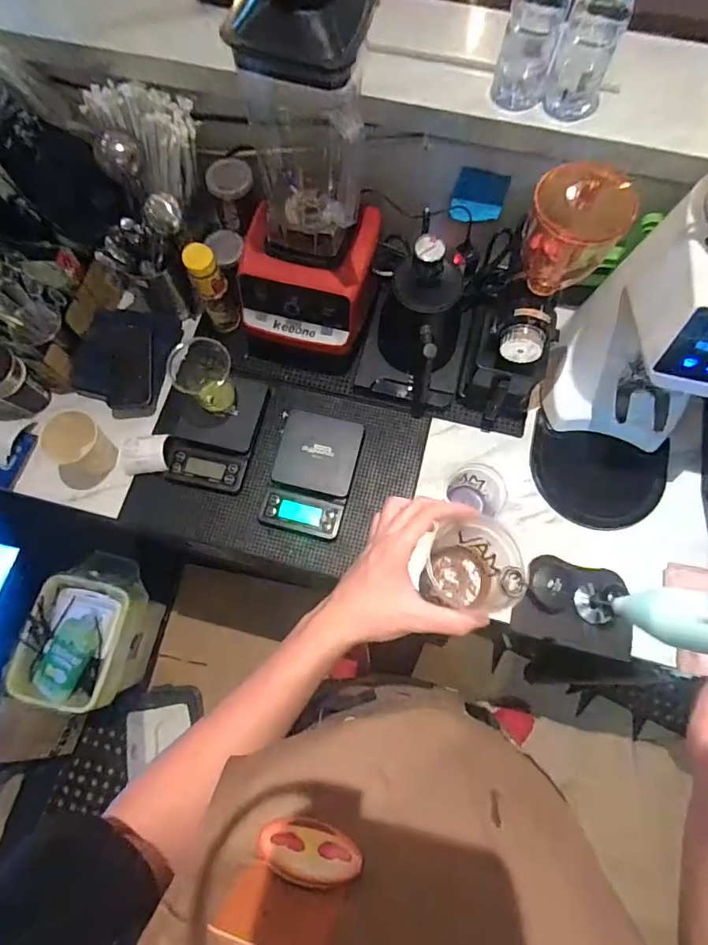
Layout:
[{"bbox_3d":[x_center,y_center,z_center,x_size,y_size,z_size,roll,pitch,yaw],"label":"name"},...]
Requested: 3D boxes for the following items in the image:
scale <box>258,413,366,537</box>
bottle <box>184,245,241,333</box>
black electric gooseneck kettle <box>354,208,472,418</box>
[{"bbox_3d":[-0.065,0.000,0.760,0.126,0.030,0.189,13,73,4],"label":"scale"},{"bbox_3d":[-0.222,-0.289,0.764,0.047,0.167,0.051,-25,74,-7],"label":"bottle"},{"bbox_3d":[0.100,-0.219,0.738,0.162,0.200,0.170,17,73,5],"label":"black electric gooseneck kettle"}]

